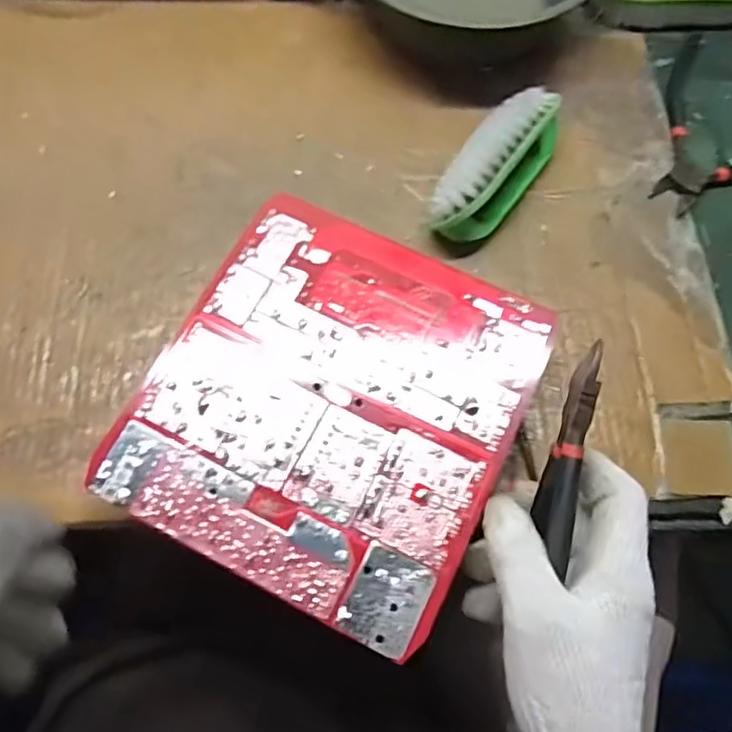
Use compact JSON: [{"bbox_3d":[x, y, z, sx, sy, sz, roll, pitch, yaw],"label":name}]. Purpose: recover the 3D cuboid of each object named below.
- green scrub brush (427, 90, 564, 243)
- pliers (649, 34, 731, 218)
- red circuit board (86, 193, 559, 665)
[{"bbox_3d":[0.085,-0.134,0.410,0.053,0.051,0.126,31,70,10],"label":"green scrub brush"},{"bbox_3d":[0.241,-0.169,0.444,0.141,0.010,0.132,-37,74,-15],"label":"pliers"},{"bbox_3d":[-0.016,0.015,0.330,0.185,0.008,0.198,26,70,9],"label":"red circuit board"}]

